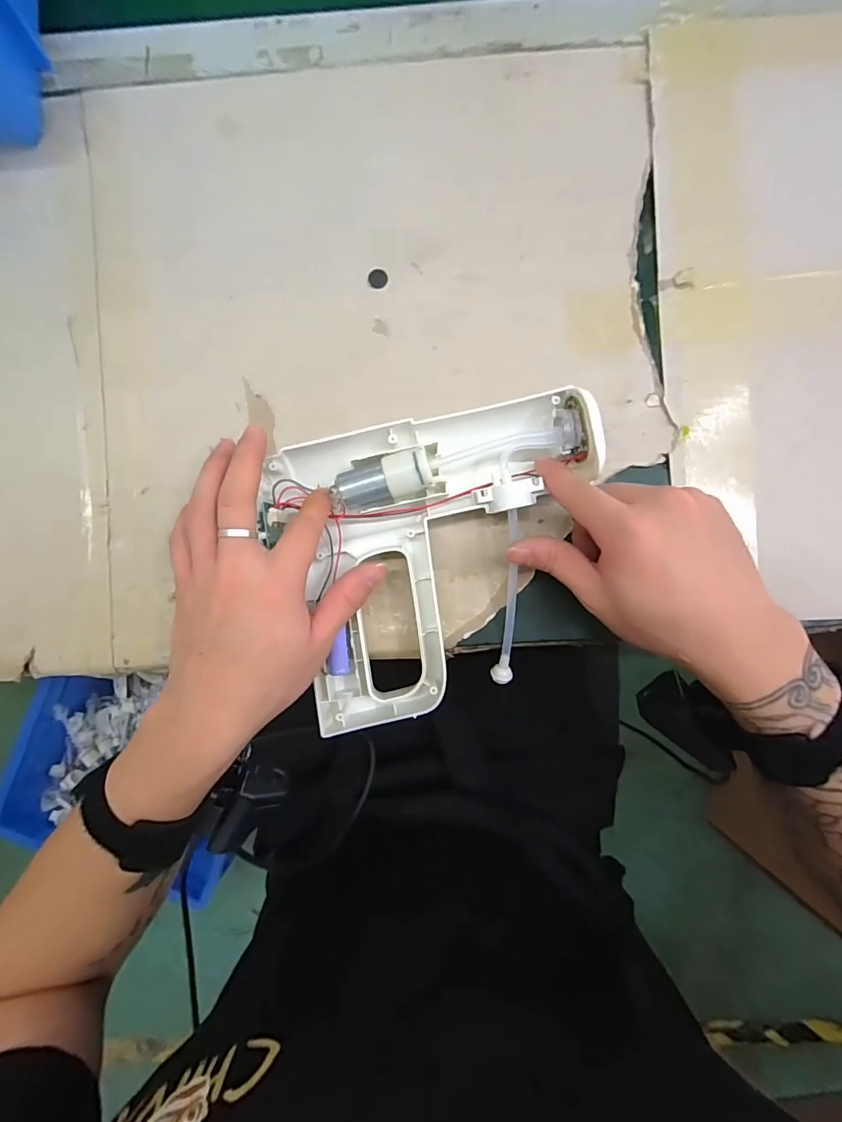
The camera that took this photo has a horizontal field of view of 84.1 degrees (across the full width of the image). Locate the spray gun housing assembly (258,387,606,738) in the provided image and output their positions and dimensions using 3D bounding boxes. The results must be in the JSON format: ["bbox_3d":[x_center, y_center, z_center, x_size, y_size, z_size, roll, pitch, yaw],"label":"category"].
[{"bbox_3d":[0.015,0.002,0.292,0.196,0.046,0.185,-11,90,1],"label":"spray gun housing assembly"}]

